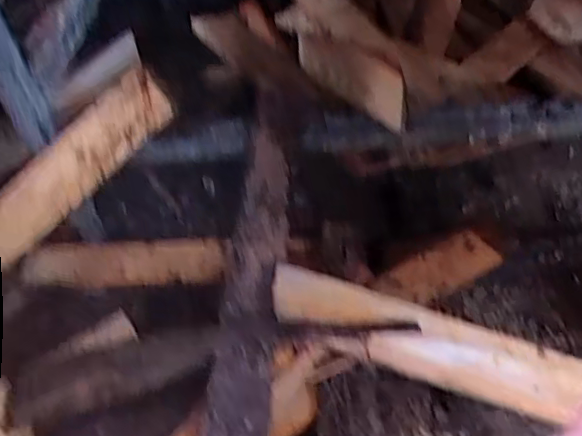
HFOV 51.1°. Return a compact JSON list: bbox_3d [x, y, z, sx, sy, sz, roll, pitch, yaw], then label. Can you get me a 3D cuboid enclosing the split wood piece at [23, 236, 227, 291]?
[{"bbox_3d":[-0.221,0.060,0.830,0.261,0.044,0.068,-5,47,2],"label":"split wood piece"}]

